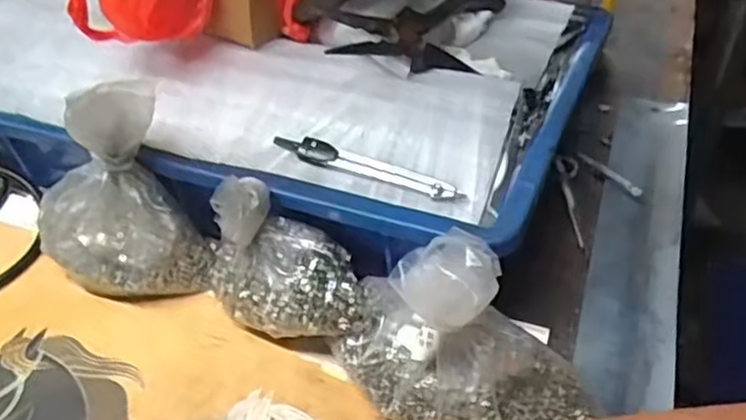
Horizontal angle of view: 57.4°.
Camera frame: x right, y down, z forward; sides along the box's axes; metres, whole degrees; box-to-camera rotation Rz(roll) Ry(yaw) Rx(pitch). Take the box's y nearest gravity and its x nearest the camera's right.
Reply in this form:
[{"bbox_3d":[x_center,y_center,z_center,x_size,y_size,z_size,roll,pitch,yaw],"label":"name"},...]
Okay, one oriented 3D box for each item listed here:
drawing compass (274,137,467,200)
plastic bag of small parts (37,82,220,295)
[{"bbox_3d":[-0.004,-0.025,0.394,0.115,0.004,0.014,17,71,17],"label":"drawing compass"},{"bbox_3d":[-0.162,-0.009,0.413,0.087,0.124,0.095,-27,46,-23],"label":"plastic bag of small parts"}]

